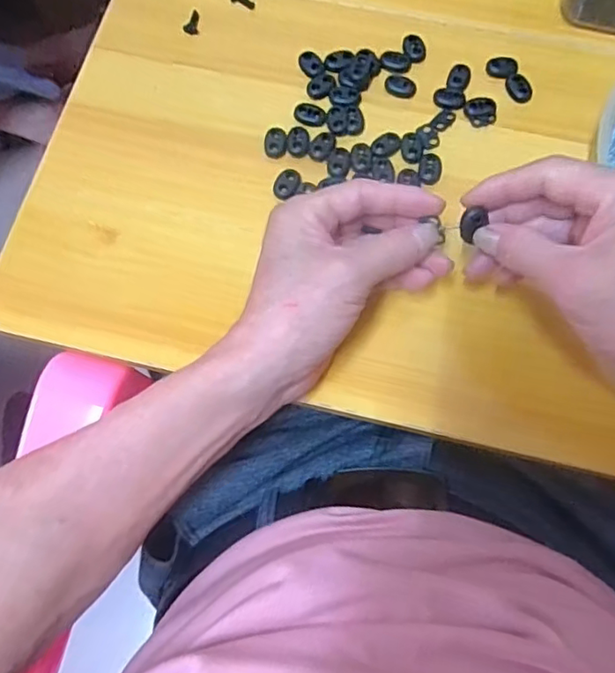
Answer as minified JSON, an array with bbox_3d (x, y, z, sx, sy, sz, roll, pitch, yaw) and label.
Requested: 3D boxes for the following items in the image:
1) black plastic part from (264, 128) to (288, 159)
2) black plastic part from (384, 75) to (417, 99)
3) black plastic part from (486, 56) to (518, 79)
[{"bbox_3d":[-0.021,-0.130,0.395,0.015,0.005,0.020,0,73,0],"label":"black plastic part"},{"bbox_3d":[0.065,-0.174,0.406,0.021,0.004,0.016,12,74,4],"label":"black plastic part"},{"bbox_3d":[0.136,-0.188,0.407,0.022,0.004,0.017,5,73,2],"label":"black plastic part"}]

